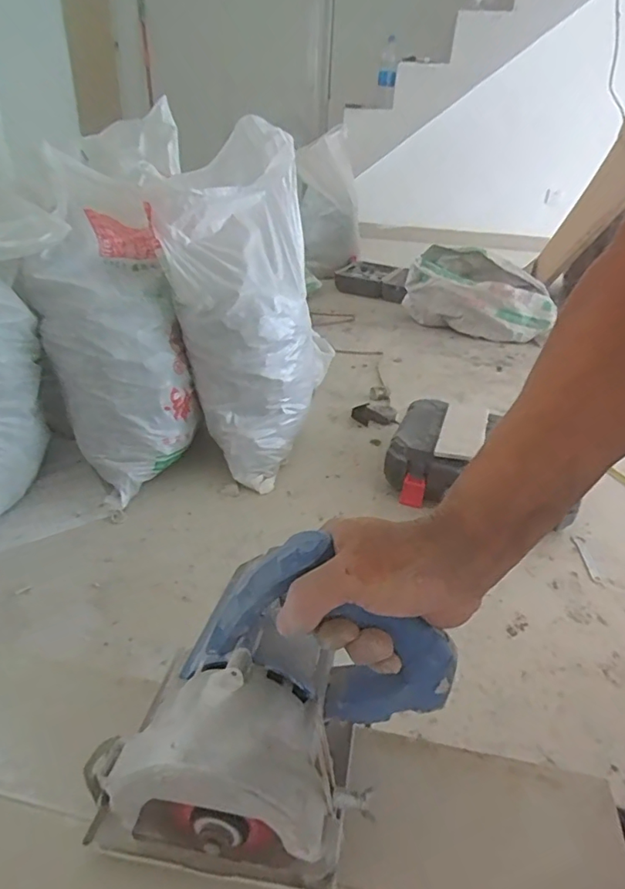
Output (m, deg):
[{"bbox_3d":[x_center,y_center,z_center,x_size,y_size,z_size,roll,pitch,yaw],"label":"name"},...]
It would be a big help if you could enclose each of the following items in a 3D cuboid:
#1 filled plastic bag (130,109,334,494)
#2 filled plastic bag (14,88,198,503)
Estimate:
[{"bbox_3d":[-0.141,-0.293,1.133,0.366,0.777,0.196,-7,10,-25],"label":"filled plastic bag"},{"bbox_3d":[-0.391,-0.250,1.083,0.280,0.593,0.244,21,33,21],"label":"filled plastic bag"}]

